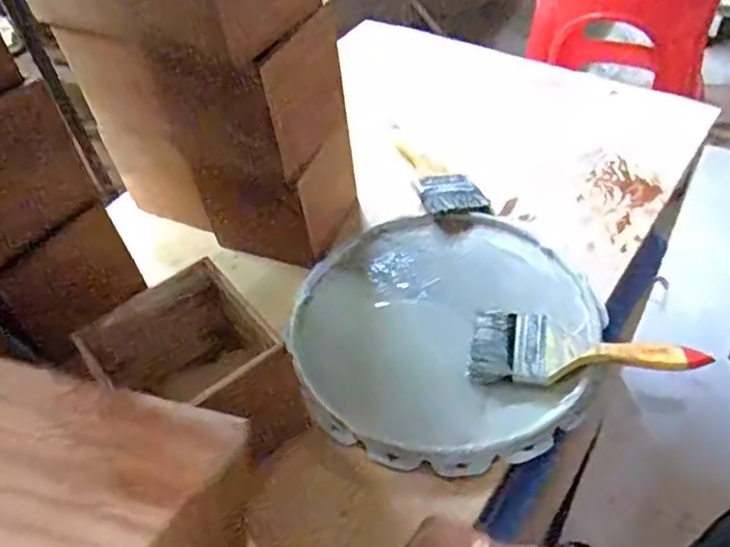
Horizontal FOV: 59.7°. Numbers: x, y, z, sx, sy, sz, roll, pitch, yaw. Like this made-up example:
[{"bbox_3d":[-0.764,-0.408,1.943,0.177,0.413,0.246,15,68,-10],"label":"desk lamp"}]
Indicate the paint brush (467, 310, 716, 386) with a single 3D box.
[{"bbox_3d":[0.195,0.065,0.575,0.195,0.030,0.071,1,49,7],"label":"paint brush"}]

